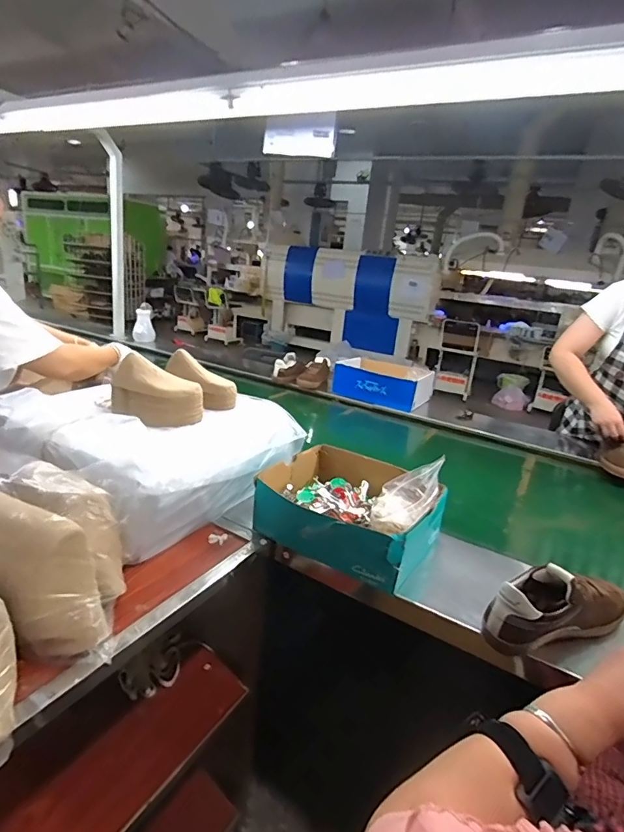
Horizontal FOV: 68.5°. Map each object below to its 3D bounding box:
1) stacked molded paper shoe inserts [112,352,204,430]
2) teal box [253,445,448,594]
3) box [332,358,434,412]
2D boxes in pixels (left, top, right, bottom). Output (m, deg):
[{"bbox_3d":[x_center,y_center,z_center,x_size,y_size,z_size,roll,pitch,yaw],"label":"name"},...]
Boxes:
[{"bbox_3d":[-0.277,-0.040,0.829,0.154,0.103,0.067,3,19,-9],"label":"stacked molded paper shoe inserts"},{"bbox_3d":[0.065,0.171,0.852,0.285,0.103,0.262,17,21,28],"label":"teal box"},{"bbox_3d":[0.277,-0.139,1.834,0.374,0.136,0.213,17,21,30],"label":"box"}]

